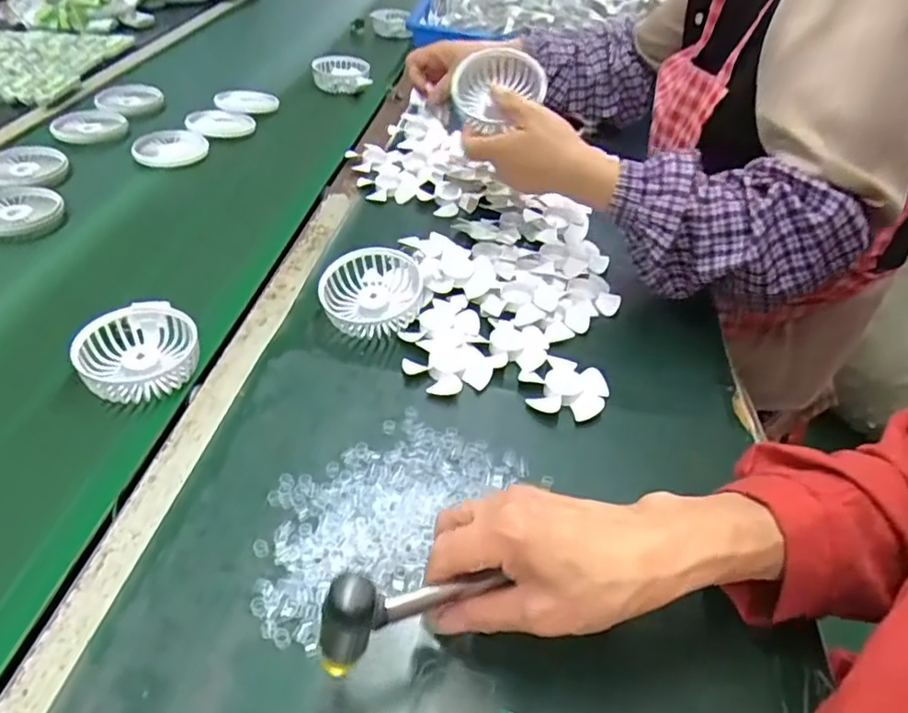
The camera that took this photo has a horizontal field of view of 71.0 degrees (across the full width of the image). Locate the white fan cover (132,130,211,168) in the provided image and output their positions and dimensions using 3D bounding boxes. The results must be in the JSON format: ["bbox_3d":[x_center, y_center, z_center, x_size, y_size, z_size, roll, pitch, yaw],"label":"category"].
[{"bbox_3d":[-0.353,-0.263,0.801,0.077,0.014,0.086,20,51,4],"label":"white fan cover"}]

